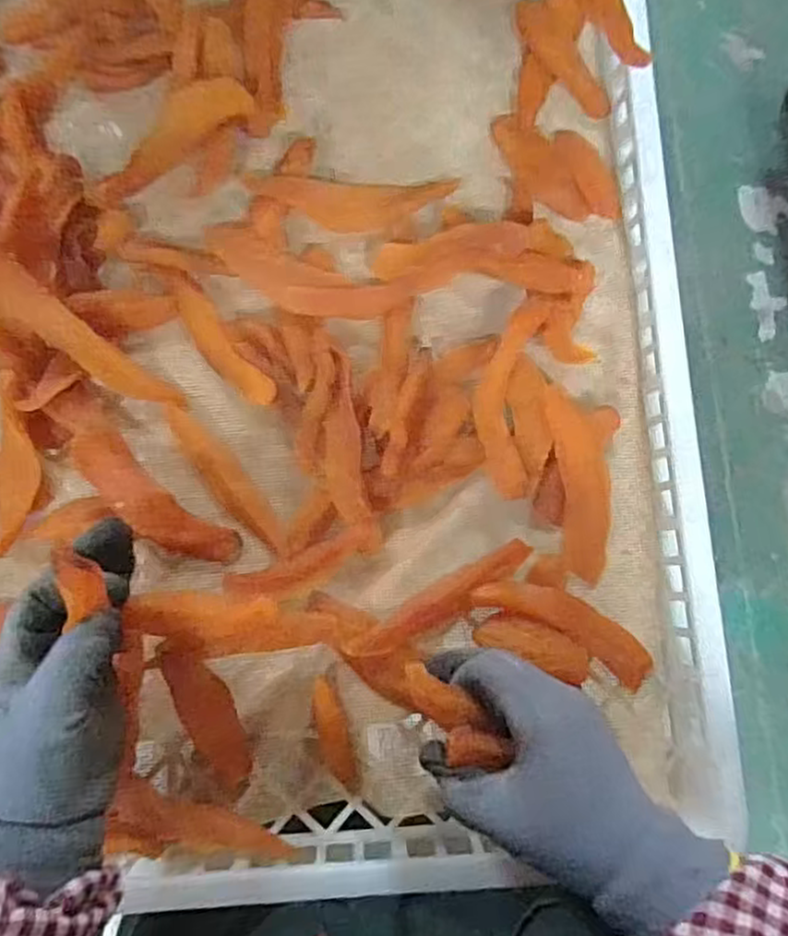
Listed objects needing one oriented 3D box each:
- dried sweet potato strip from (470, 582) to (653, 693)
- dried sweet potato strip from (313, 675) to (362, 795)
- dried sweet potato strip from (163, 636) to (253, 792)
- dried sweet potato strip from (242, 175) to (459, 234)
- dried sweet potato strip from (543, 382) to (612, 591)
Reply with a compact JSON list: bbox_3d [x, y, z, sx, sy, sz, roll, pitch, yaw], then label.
[{"bbox_3d":[0.106,0.096,0.433,0.118,0.020,0.031,28,82,2],"label":"dried sweet potato strip"},{"bbox_3d":[-0.033,0.158,0.410,0.017,0.008,0.085,-13,115,-4],"label":"dried sweet potato strip"},{"bbox_3d":[-0.104,0.140,0.402,0.027,0.011,0.107,-17,116,-4],"label":"dried sweet potato strip"},{"bbox_3d":[-0.029,-0.176,0.469,0.135,0.015,0.034,2,82,-2],"label":"dried sweet potato strip"},{"bbox_3d":[0.120,0.011,0.444,0.034,0.006,0.122,-10,97,-3],"label":"dried sweet potato strip"}]

